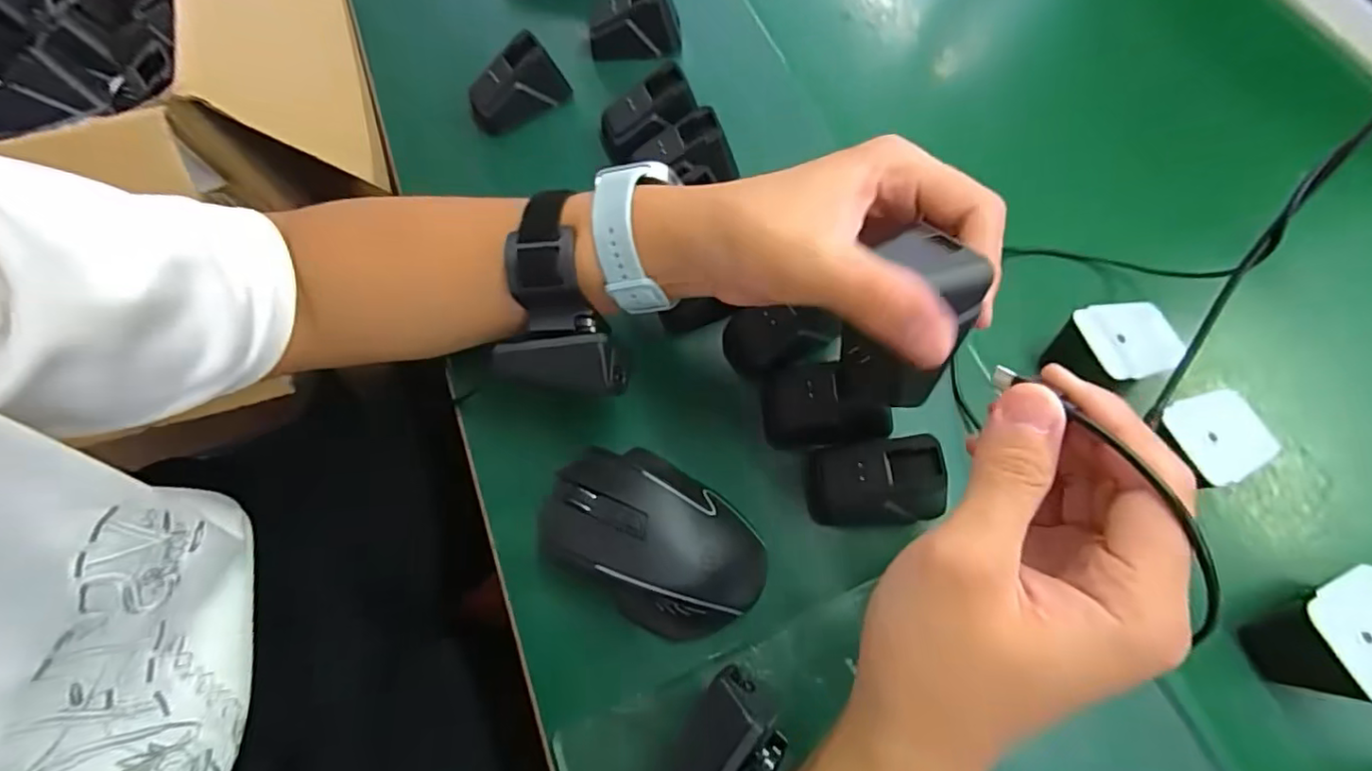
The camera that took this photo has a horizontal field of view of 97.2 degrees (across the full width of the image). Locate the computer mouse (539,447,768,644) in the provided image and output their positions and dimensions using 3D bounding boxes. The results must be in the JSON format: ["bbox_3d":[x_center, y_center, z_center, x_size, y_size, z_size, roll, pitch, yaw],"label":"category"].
[{"bbox_3d":[-0.019,0.080,0.312,0.119,0.043,0.076,31,71,13],"label":"computer mouse"}]

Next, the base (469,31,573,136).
[{"bbox_3d":[-0.123,-0.216,0.439,0.067,0.051,0.034,-29,69,-11],"label":"base"}]

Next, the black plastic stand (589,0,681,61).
[{"bbox_3d":[-0.038,-0.272,0.455,0.067,0.045,0.023,0,67,1],"label":"black plastic stand"}]

